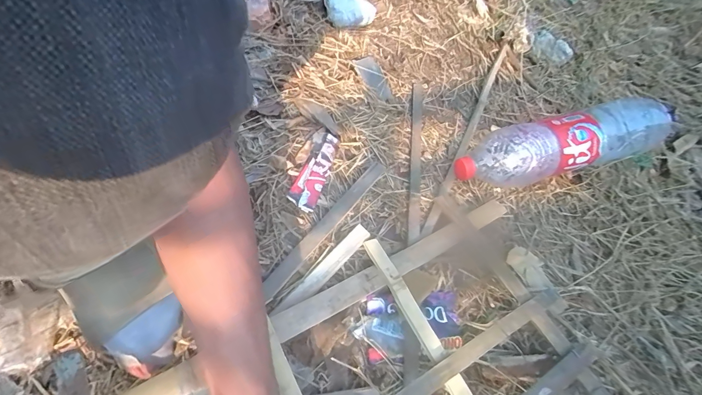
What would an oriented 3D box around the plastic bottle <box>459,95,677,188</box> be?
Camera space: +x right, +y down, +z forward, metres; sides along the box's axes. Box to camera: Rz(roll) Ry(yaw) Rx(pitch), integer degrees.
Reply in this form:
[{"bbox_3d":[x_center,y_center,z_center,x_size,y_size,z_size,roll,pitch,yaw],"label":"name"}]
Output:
[{"bbox_3d":[0.297,-0.073,0.511,0.307,0.100,0.086,-8,58,-14],"label":"plastic bottle"}]

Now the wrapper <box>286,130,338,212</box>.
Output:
[{"bbox_3d":[-0.047,-0.036,0.462,0.035,0.030,0.108,17,57,9],"label":"wrapper"}]

